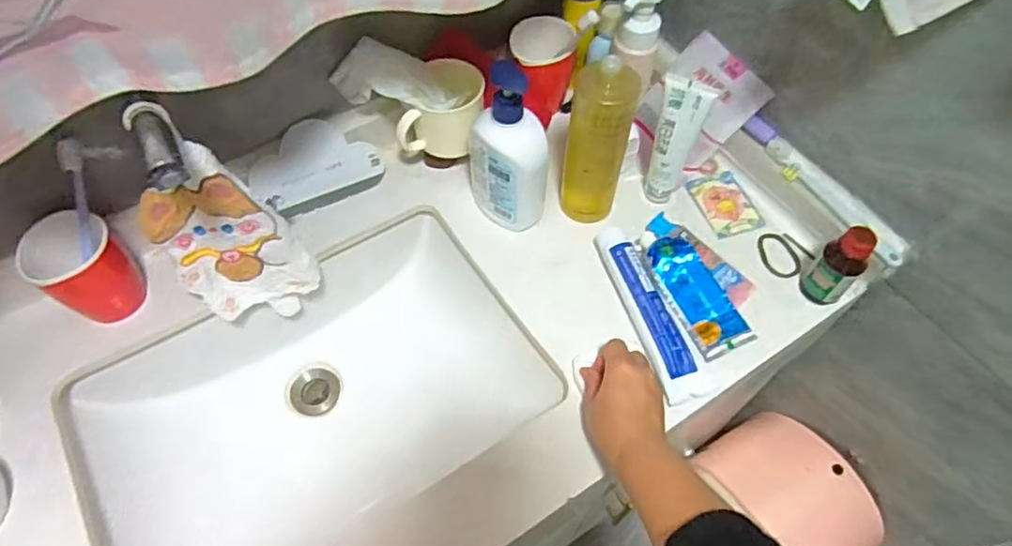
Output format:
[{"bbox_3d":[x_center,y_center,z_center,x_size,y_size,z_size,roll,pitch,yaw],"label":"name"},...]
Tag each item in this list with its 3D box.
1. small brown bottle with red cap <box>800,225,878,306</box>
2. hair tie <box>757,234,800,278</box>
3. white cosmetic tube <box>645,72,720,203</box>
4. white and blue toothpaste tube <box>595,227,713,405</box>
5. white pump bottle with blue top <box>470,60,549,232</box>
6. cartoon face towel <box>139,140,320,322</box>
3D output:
[{"bbox_3d":[0.338,-0.005,0.618,0.037,0.090,0.040,0,59,0],"label":"small brown bottle with red cap"},{"bbox_3d":[0.307,-0.020,0.684,0.038,0.004,0.059,-5,59,-4],"label":"hair tie"},{"bbox_3d":[0.180,-0.136,0.662,0.050,0.162,0.028,13,59,7],"label":"white cosmetic tube"},{"bbox_3d":[0.146,0.036,0.634,0.052,0.033,0.204,-18,61,-11],"label":"white and blue toothpaste tube"},{"bbox_3d":[0.004,-0.123,0.642,0.079,0.197,0.060,30,63,17],"label":"white pump bottle with blue top"},{"bbox_3d":[-0.265,-0.025,0.595,0.114,0.230,0.027,-20,61,-12],"label":"cartoon face towel"}]

